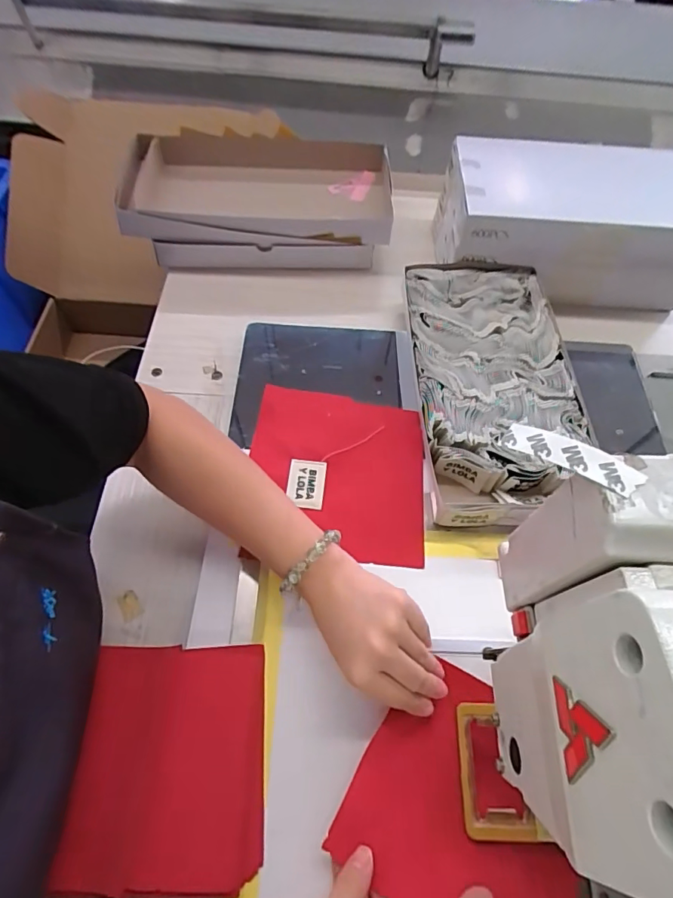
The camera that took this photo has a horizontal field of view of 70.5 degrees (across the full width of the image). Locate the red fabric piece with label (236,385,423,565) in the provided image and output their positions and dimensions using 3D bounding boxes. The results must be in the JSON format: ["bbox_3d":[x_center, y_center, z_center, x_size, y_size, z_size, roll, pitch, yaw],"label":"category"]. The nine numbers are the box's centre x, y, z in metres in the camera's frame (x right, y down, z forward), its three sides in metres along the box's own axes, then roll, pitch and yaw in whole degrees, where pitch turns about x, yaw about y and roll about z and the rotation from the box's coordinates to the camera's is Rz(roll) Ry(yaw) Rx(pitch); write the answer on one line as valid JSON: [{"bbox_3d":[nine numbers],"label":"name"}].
[{"bbox_3d":[0.001,0.020,0.470,0.170,0.009,0.175,7,62,1],"label":"red fabric piece with label"}]

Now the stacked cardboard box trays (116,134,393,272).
[{"bbox_3d":[-0.101,-0.326,0.632,0.331,0.081,0.176,-2,62,-4],"label":"stacked cardboard box trays"}]

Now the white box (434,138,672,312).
[{"bbox_3d":[0.299,-0.285,0.602,0.321,0.106,0.165,1,62,-2],"label":"white box"}]

